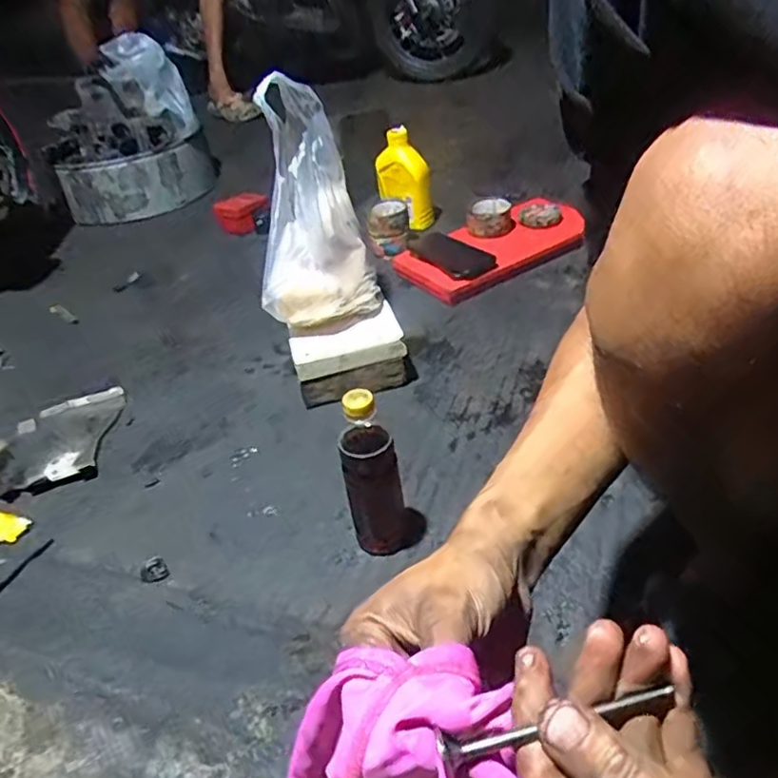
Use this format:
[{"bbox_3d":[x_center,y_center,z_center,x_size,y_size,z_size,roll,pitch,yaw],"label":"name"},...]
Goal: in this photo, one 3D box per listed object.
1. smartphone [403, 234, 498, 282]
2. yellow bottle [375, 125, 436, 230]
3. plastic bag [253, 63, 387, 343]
[{"bbox_3d":[0.105,-0.242,1.089,0.074,0.009,0.193,-32,45,-15],"label":"smartphone"},{"bbox_3d":[0.028,-0.414,1.220,0.106,0.200,0.058,-16,19,1],"label":"yellow bottle"},{"bbox_3d":[-0.105,-0.242,0.843,0.153,0.337,0.121,-7,10,-1],"label":"plastic bag"}]

